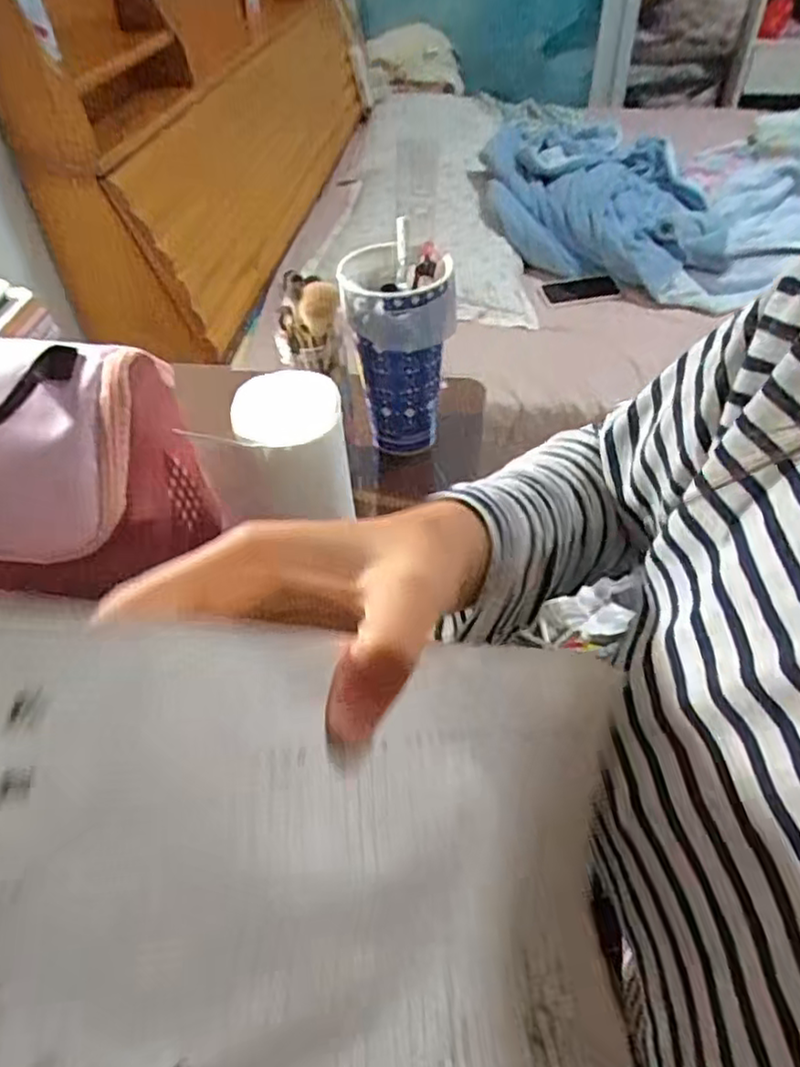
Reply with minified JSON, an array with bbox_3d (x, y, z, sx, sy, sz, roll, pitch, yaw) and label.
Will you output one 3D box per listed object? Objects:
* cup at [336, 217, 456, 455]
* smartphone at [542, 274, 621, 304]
[{"bbox_3d":[-0.001,-0.151,0.579,0.087,0.158,0.093,-4,46,-1],"label":"cup"},{"bbox_3d":[0.379,-0.515,1.437,0.157,0.013,0.071,-7,62,-1],"label":"smartphone"}]

